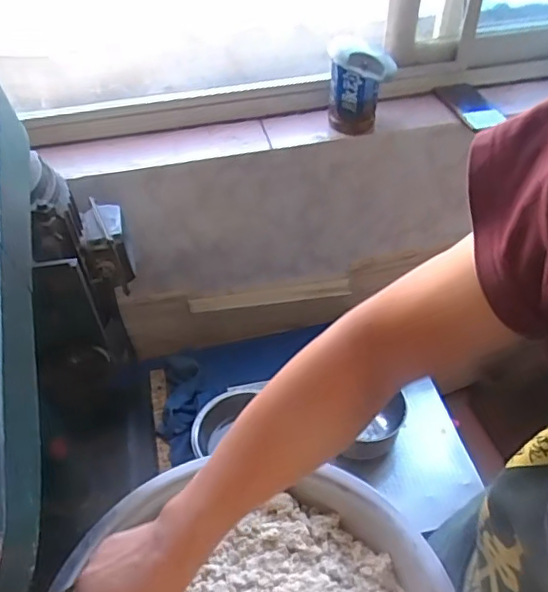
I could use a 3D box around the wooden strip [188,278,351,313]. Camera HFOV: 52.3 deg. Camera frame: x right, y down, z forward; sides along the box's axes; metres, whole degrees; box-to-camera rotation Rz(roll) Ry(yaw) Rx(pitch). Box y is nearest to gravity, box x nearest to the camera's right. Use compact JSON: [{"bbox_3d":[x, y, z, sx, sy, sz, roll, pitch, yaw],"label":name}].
[{"bbox_3d":[-0.008,0.000,1.187,0.337,0.047,0.009,-7,47,-5],"label":"wooden strip"}]

